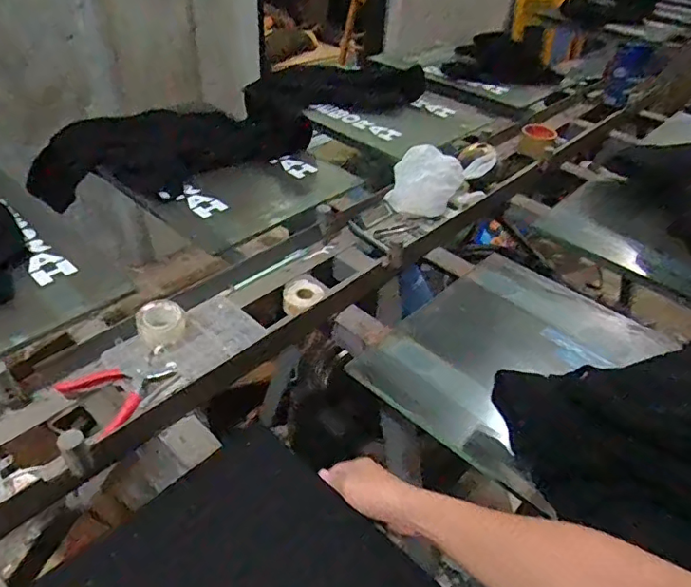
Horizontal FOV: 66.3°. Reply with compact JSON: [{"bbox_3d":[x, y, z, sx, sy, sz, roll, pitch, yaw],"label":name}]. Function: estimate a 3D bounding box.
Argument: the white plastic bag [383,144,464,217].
[{"bbox_3d":[0.156,-0.221,1.024,0.131,0.088,0.116,13,40,9],"label":"white plastic bag"}]

